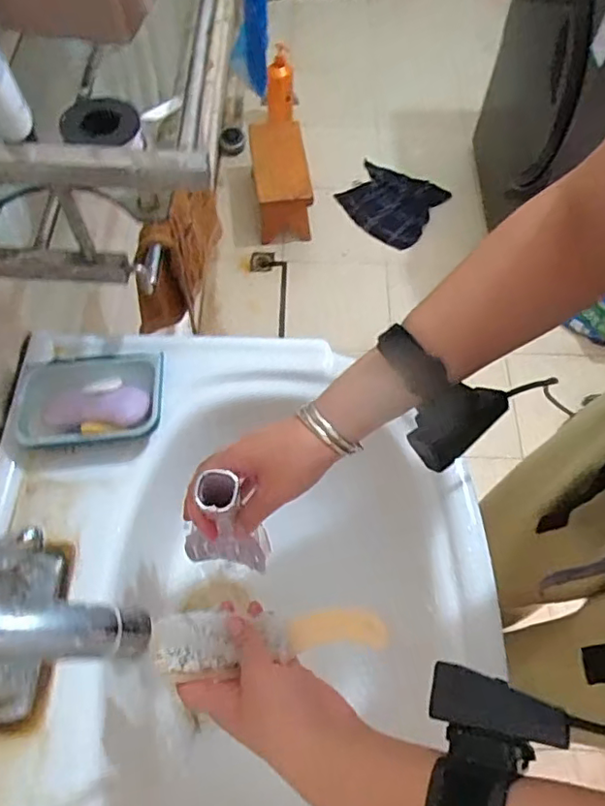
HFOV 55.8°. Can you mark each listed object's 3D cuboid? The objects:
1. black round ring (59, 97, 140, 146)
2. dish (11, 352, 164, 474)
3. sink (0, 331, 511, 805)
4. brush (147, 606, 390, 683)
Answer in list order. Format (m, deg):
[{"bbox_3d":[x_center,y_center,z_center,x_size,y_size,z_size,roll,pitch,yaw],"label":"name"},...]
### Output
[{"bbox_3d":[-0.155,-0.215,0.438,0.055,0.009,0.053,1,62,-1],"label":"black round ring"},{"bbox_3d":[-0.205,0.005,0.550,0.143,0.047,0.104,-5,63,-4],"label":"dish"},{"bbox_3d":[-0.063,0.209,0.525,0.425,0.178,0.571,-1,62,-2],"label":"sink"},{"bbox_3d":[-0.020,0.170,0.425,0.173,0.022,0.043,3,60,-23],"label":"brush"}]

